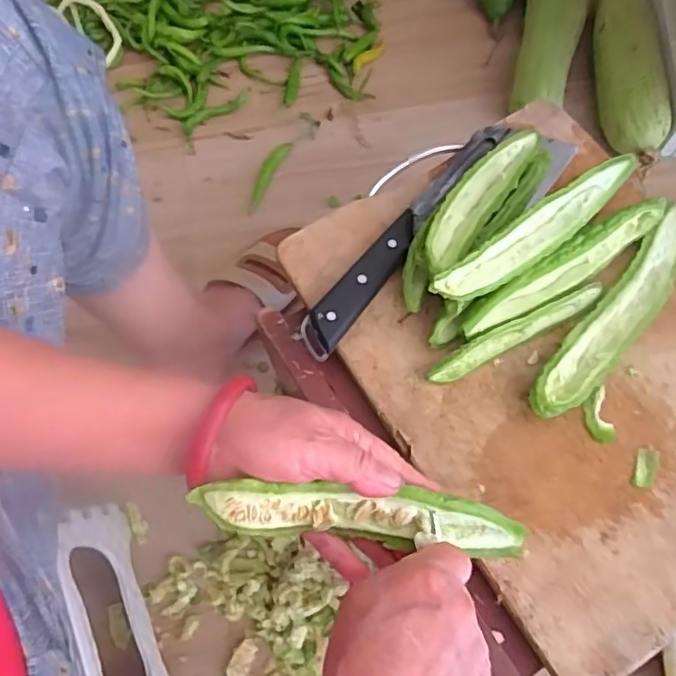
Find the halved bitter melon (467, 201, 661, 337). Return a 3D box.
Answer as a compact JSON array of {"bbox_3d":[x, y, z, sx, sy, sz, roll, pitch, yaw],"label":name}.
[{"bbox_3d":[0.175,-0.054,0.463,0.187,0.042,0.023,-32,72,-11],"label":"halved bitter melon"}]

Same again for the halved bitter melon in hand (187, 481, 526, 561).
[{"bbox_3d":[0.015,0.100,0.336,0.180,0.030,0.030,8,71,-8],"label":"halved bitter melon in hand"}]

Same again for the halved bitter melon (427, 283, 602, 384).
[{"bbox_3d":[0.137,-0.004,0.462,0.149,0.019,0.017,-27,71,-9],"label":"halved bitter melon"}]

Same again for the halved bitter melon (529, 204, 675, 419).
[{"bbox_3d":[0.218,-0.019,0.466,0.039,0.017,0.210,39,75,14],"label":"halved bitter melon"}]

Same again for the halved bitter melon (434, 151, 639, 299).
[{"bbox_3d":[0.146,-0.077,0.436,0.179,0.020,0.030,-33,72,-11],"label":"halved bitter melon"}]

